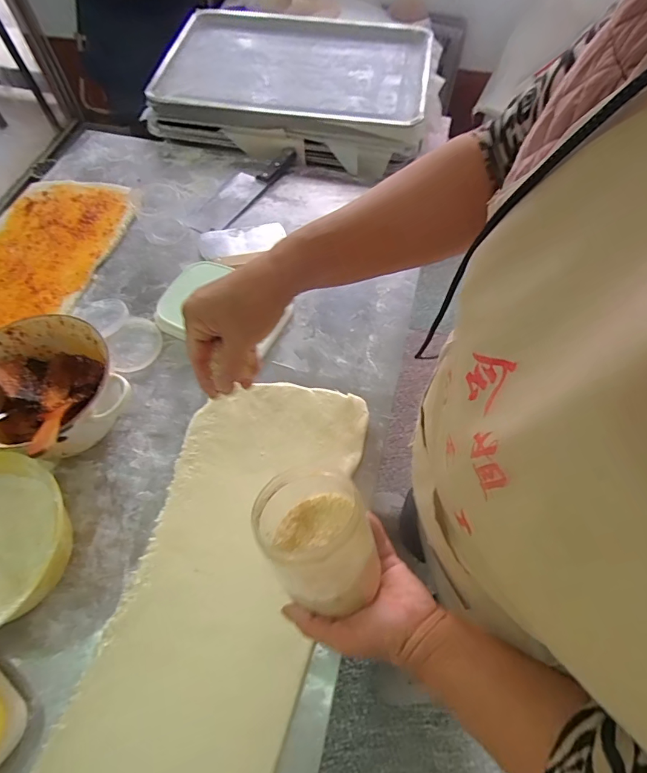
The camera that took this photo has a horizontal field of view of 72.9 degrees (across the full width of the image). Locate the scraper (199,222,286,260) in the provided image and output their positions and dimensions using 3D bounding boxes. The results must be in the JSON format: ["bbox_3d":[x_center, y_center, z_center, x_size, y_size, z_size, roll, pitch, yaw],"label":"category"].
[{"bbox_3d":[-0.149,-0.273,0.815,0.155,0.009,0.078,-14,62,-8],"label":"scraper"}]

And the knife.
[{"bbox_3d":[-0.164,-0.400,0.888,0.079,0.013,0.273,29,64,15],"label":"knife"}]

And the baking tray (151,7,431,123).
[{"bbox_3d":[-0.056,-0.755,1.017,0.597,0.032,0.430,9,61,4],"label":"baking tray"}]

